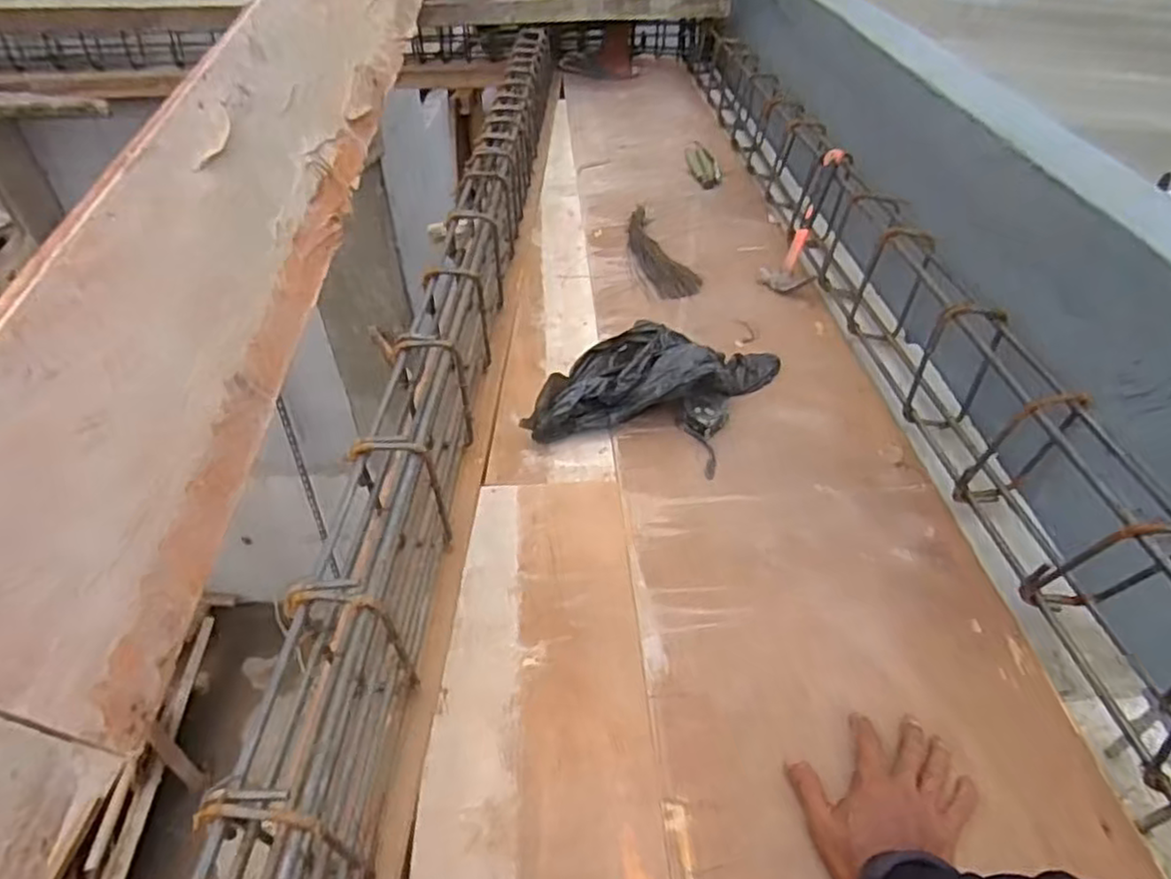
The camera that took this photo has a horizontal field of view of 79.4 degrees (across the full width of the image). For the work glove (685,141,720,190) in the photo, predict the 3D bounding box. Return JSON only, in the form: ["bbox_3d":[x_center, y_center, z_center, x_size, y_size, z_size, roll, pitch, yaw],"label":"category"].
[{"bbox_3d":[0.267,-0.635,1.625,0.063,0.011,0.238,-2,44,-1],"label":"work glove"}]

